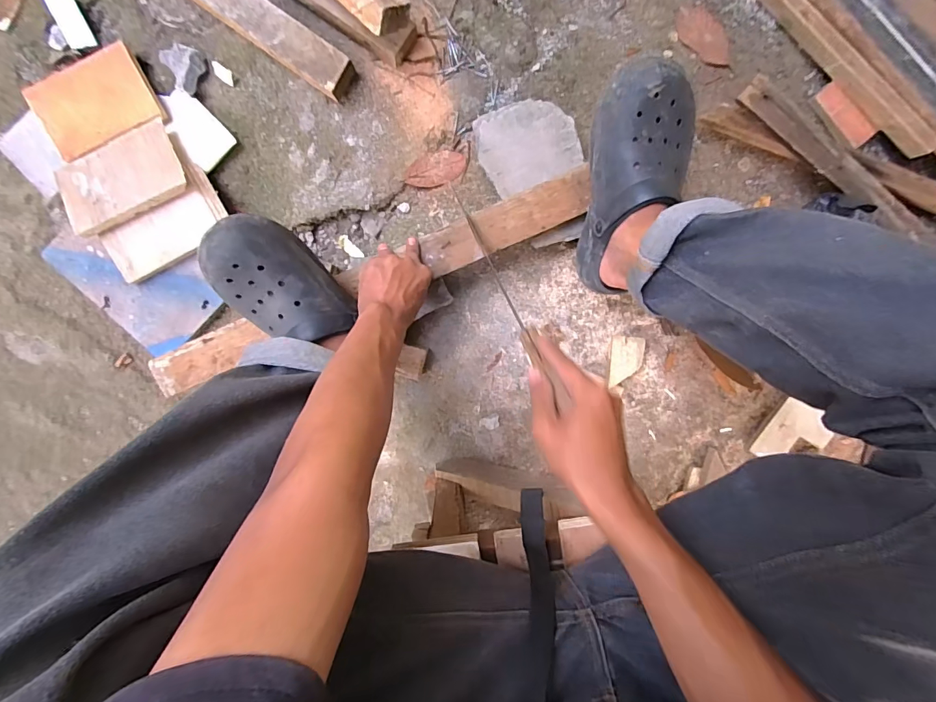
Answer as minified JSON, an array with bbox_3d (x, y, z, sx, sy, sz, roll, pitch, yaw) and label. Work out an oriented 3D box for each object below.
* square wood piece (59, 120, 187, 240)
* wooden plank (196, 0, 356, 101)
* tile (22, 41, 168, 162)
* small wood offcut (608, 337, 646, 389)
[{"bbox_3d":[-0.516,-0.255,0.628,0.182,0.015,0.114,-23,84,4],"label":"square wood piece"},{"bbox_3d":[-0.399,-0.542,0.612,0.522,0.047,0.061,34,99,-5],"label":"wooden plank"},{"bbox_3d":[-0.549,-0.361,0.623,0.161,0.016,0.105,-25,109,1],"label":"tile"},{"bbox_3d":[0.253,0.017,0.678,0.052,0.010,0.079,5,86,-1],"label":"small wood offcut"}]

